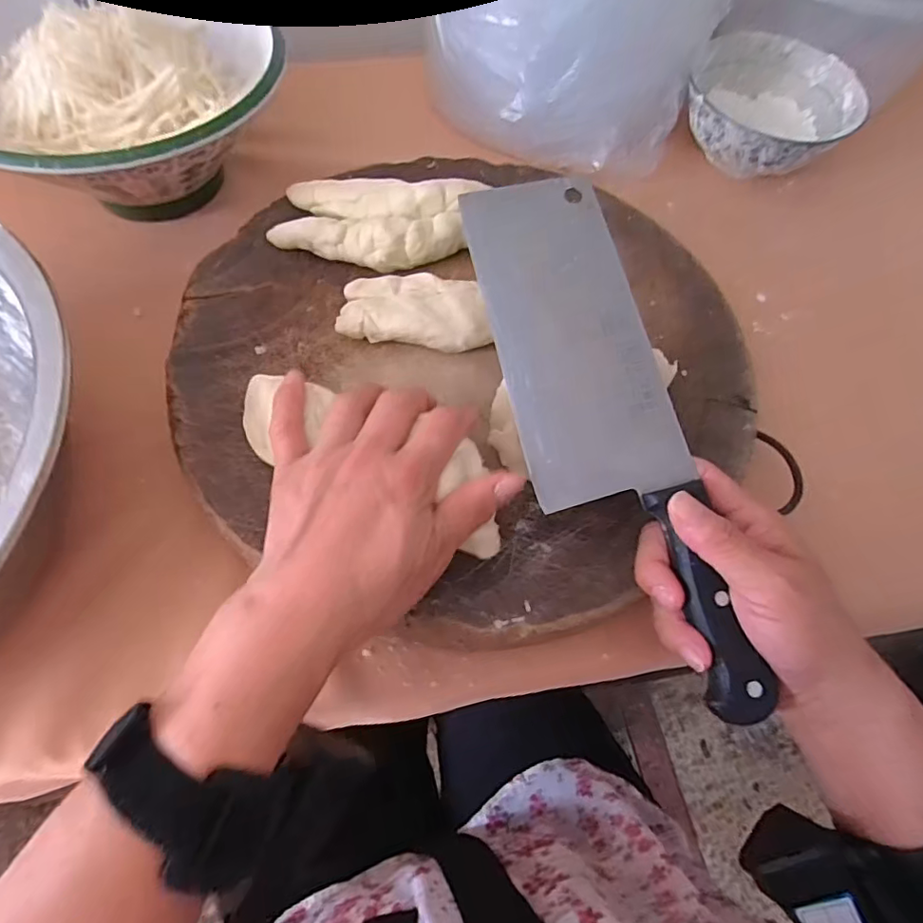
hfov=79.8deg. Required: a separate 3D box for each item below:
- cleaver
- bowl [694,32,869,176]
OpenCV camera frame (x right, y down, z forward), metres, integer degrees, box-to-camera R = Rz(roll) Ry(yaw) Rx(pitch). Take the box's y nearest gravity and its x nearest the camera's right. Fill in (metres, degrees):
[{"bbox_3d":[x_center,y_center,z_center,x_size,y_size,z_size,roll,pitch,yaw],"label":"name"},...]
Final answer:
[{"bbox_3d":[0.074,-0.019,0.277,0.085,0.013,0.286,-18,78,-12],"label":"cleaver"},{"bbox_3d":[0.265,-0.302,0.481,0.132,0.052,0.136,1,63,-3],"label":"bowl"}]

